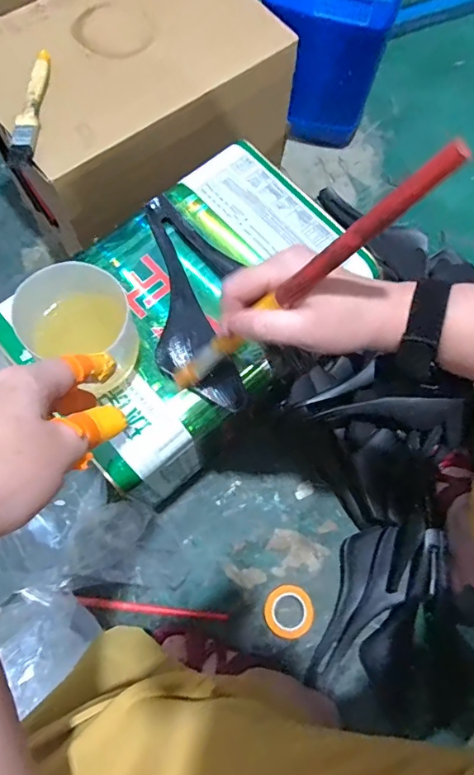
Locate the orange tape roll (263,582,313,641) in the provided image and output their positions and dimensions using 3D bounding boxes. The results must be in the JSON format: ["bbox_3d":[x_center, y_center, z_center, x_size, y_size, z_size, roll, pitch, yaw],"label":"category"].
[{"bbox_3d":[0.066,0.285,0.598,0.059,0.023,0.063,1,73,-2],"label":"orange tape roll"}]

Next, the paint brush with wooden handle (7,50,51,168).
[{"bbox_3d":[-0.226,-0.308,0.517,0.024,0.010,0.150,4,73,-1],"label":"paint brush with wooden handle"}]

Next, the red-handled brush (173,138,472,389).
[{"bbox_3d":[0.025,-0.056,0.311,0.018,0.281,0.018,1,70,-32],"label":"red-handled brush"}]

